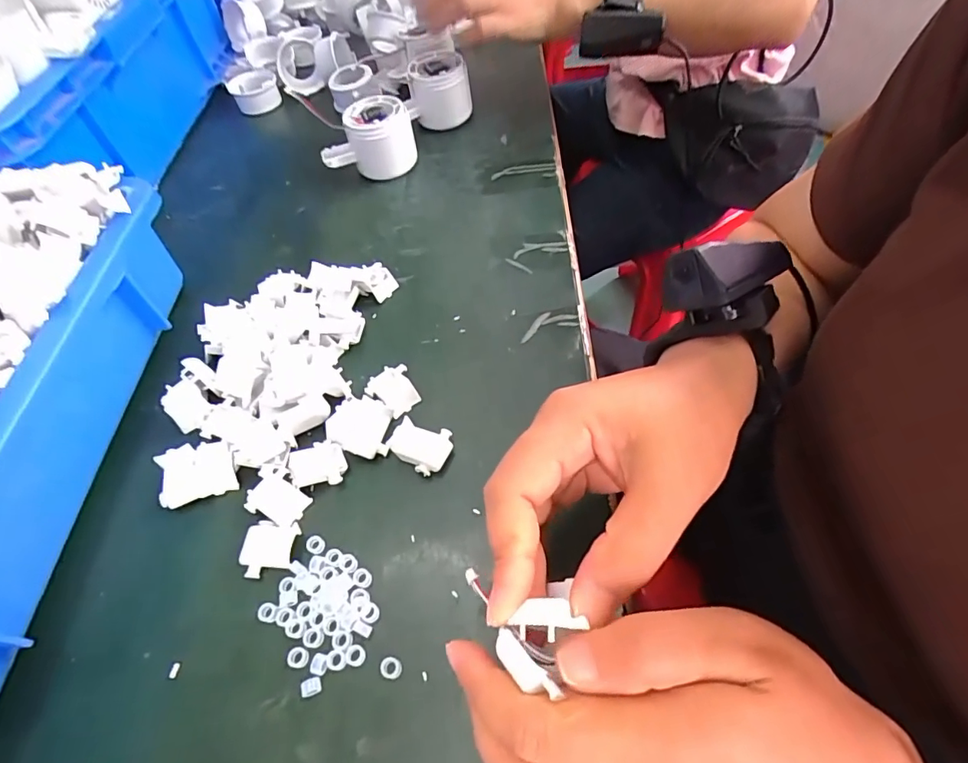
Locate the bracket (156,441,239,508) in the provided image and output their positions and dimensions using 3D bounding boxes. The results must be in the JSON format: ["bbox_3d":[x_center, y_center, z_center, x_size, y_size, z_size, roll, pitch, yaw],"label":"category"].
[{"bbox_3d":[-0.172,0.054,0.302,0.043,0.011,0.032,-17,55,-6],"label":"bracket"}]

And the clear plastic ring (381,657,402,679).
[{"bbox_3d":[-0.044,0.135,0.237,0.010,0.004,0.009,5,56,7],"label":"clear plastic ring"}]

